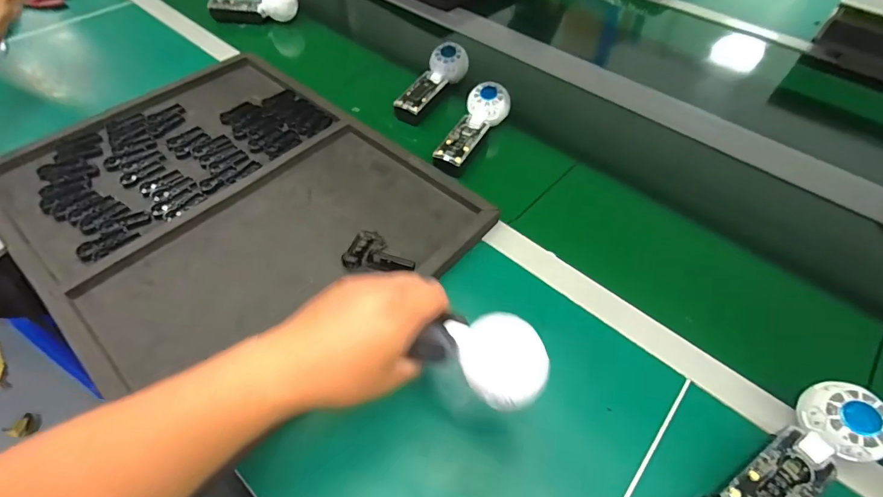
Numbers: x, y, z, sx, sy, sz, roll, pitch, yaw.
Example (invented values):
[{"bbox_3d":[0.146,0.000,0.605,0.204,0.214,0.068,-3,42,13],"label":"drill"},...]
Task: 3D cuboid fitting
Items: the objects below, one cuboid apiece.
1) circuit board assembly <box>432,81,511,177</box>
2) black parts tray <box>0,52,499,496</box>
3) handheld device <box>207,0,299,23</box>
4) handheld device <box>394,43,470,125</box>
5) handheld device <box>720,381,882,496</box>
[{"bbox_3d":[0.045,-0.181,0.625,0.061,0.045,0.164,25,57,15],"label":"circuit board assembly"},{"bbox_3d":[-0.273,-0.068,0.540,0.545,0.030,0.405,37,61,22],"label":"black parts tray"},{"bbox_3d":[-0.376,-0.491,0.846,0.177,0.060,0.054,4,54,1],"label":"handheld device"},{"bbox_3d":[-0.017,-0.274,0.694,0.057,0.055,0.172,27,58,16],"label":"handheld device"},{"bbox_3d":[0.299,0.177,0.354,0.158,0.057,0.057,-25,59,-19],"label":"handheld device"}]

